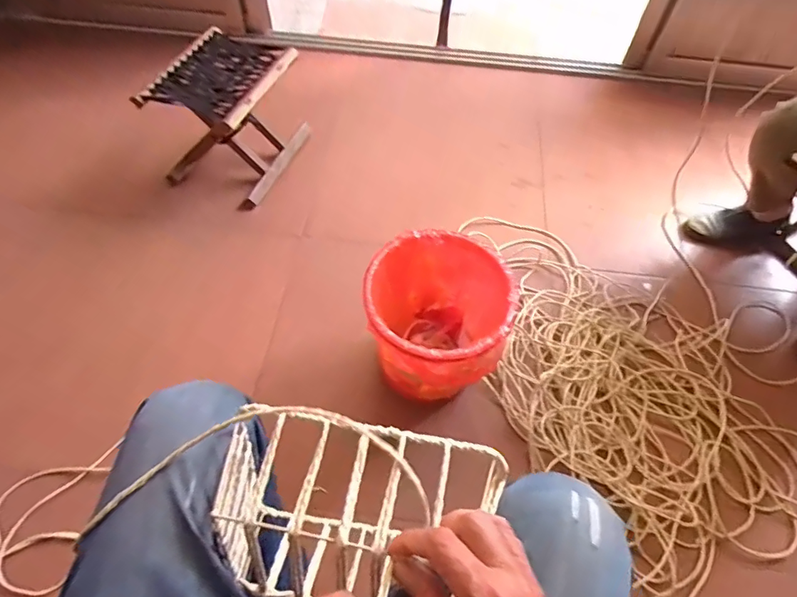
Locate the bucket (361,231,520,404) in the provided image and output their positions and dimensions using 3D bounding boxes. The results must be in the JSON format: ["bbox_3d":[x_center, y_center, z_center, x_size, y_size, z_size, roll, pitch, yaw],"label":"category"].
[{"bbox_3d":[0.065,0.044,0.854,0.234,0.218,0.231,1,57,-1],"label":"bucket"}]

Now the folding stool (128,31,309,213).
[{"bbox_3d":[-0.410,-0.448,1.189,0.253,0.234,0.323,21,59,11],"label":"folding stool"}]

